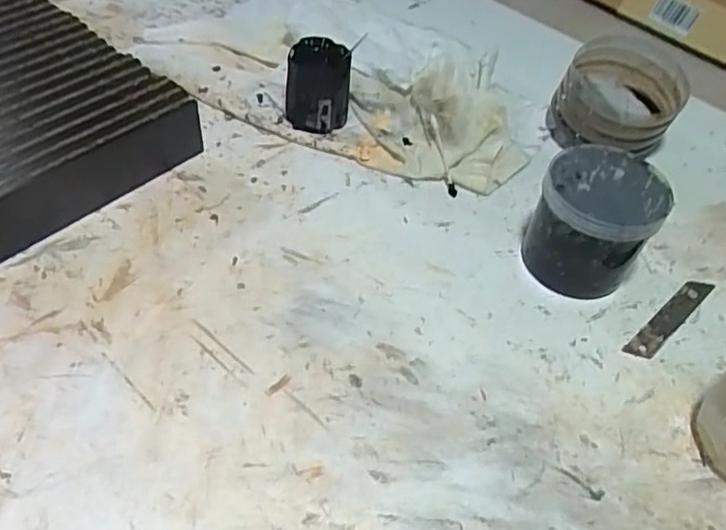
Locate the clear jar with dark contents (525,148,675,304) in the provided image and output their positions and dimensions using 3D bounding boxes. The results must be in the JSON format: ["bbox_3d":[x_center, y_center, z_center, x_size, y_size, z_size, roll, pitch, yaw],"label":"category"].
[{"bbox_3d":[0.162,-0.029,0.449,0.077,0.078,0.079,3,49,-3],"label":"clear jar with dark contents"}]

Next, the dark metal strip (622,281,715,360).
[{"bbox_3d":[0.221,0.037,0.453,0.101,0.004,0.016,-34,60,-29],"label":"dark metal strip"}]

